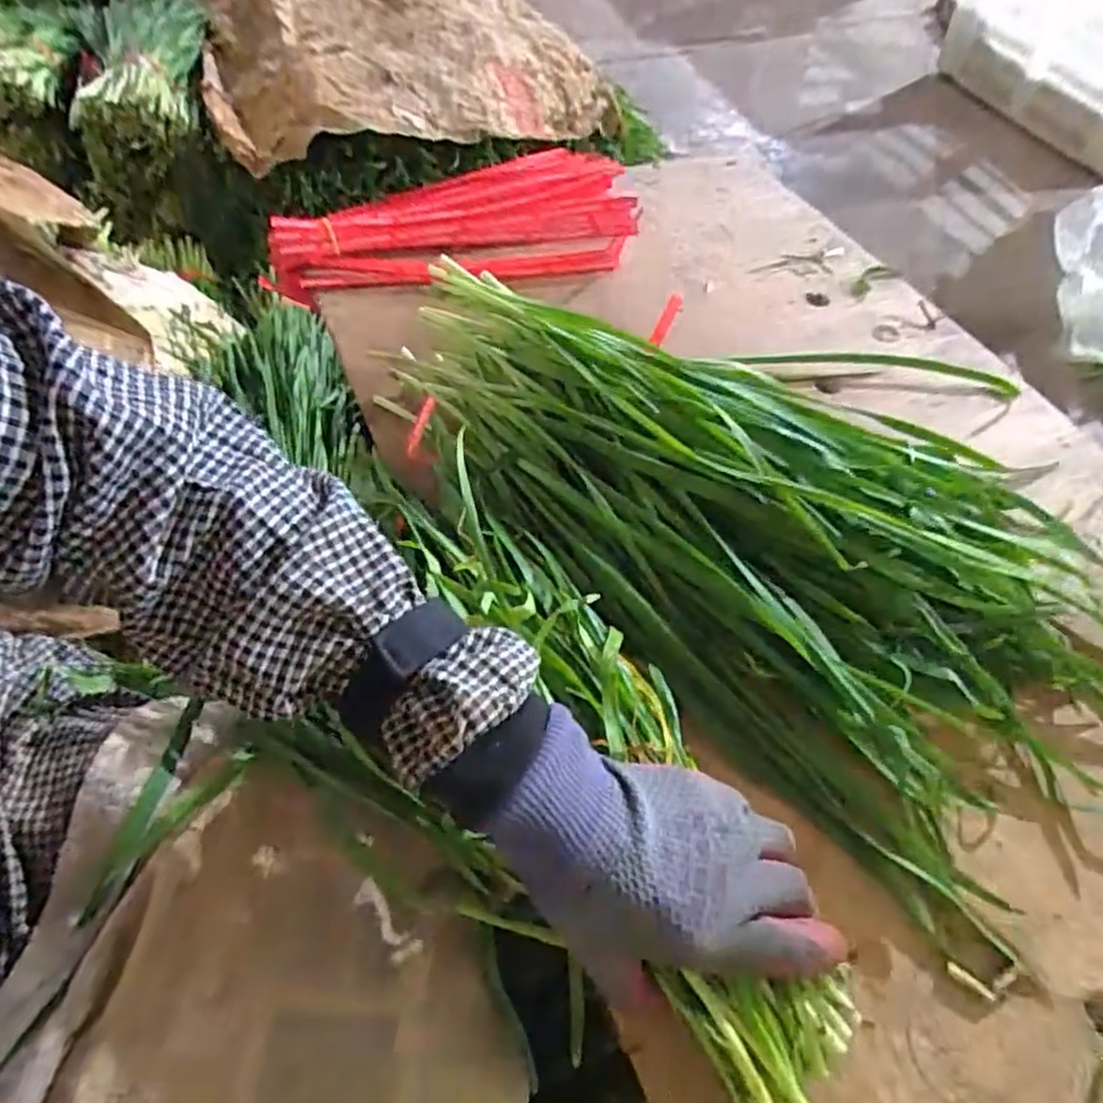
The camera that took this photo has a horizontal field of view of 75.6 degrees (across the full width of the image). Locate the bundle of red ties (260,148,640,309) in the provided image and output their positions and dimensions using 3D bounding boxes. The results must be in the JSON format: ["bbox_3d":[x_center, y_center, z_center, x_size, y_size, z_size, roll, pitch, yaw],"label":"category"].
[{"bbox_3d":[-0.093,-0.304,0.667,0.337,0.053,0.142,-7,57,-7],"label":"bundle of red ties"}]

